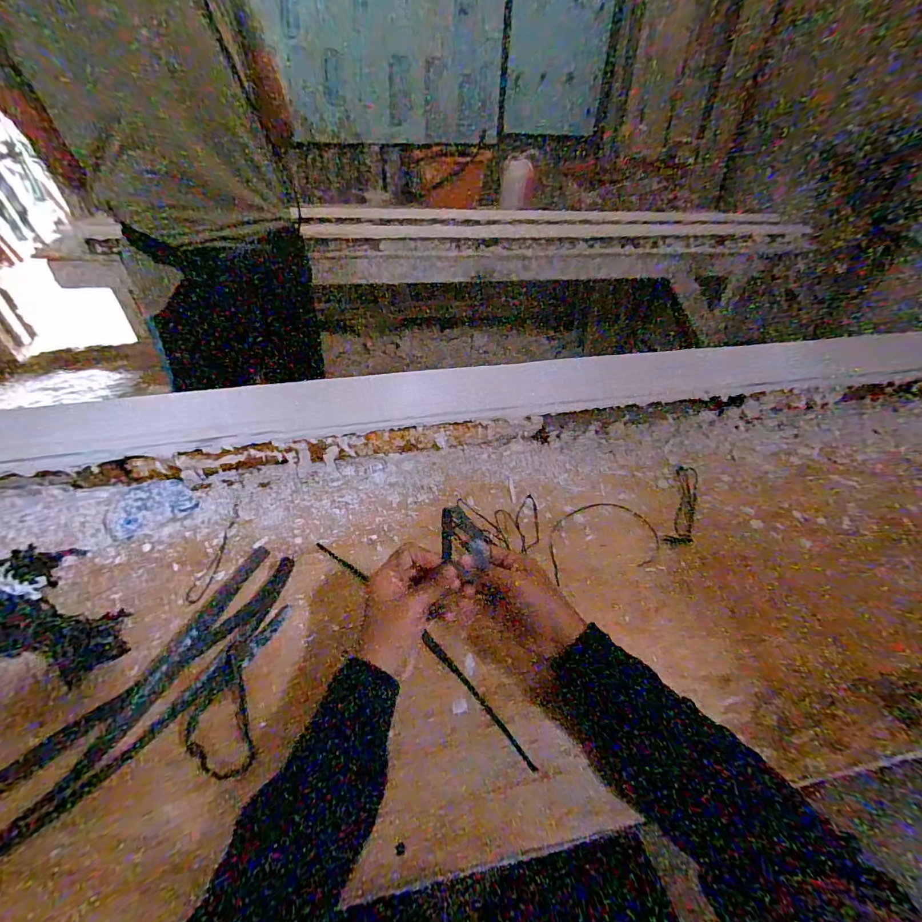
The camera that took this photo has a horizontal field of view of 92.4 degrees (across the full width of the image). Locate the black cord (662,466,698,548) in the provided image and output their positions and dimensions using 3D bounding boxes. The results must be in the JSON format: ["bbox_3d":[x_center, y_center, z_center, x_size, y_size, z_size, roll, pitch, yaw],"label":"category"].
[{"bbox_3d":[0.302,0.058,0.598,0.031,0.004,0.159,21,46,17],"label":"black cord"}]

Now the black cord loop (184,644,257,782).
[{"bbox_3d":[-0.212,0.218,0.385,0.047,0.006,0.112,-18,48,-22],"label":"black cord loop"}]

